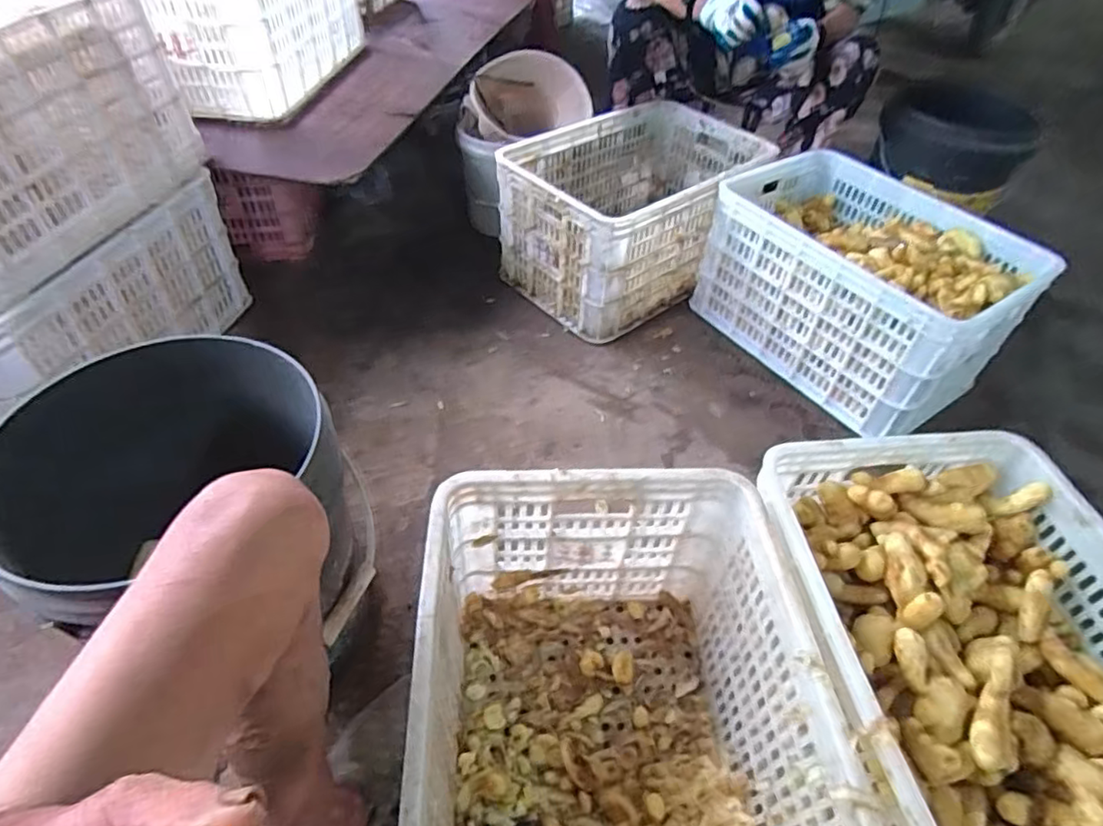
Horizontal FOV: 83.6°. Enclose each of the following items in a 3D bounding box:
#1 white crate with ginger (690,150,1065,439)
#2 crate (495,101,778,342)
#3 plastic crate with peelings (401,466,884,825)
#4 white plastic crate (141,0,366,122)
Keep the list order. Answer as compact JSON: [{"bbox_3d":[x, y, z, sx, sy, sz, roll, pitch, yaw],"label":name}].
[{"bbox_3d":[0.617,-0.268,1.253,0.407,0.277,0.543,-27,55,-27],"label":"white crate with ginger"},{"bbox_3d":[0.193,-0.457,1.394,0.573,0.283,0.360,-34,58,-31],"label":"crate"},{"bbox_3d":[0.057,0.352,0.613,0.352,0.297,0.507,0,47,-4],"label":"plastic crate with peelings"},{"bbox_3d":[-0.671,-0.891,1.327,0.381,0.280,0.566,6,46,2],"label":"white plastic crate"}]

